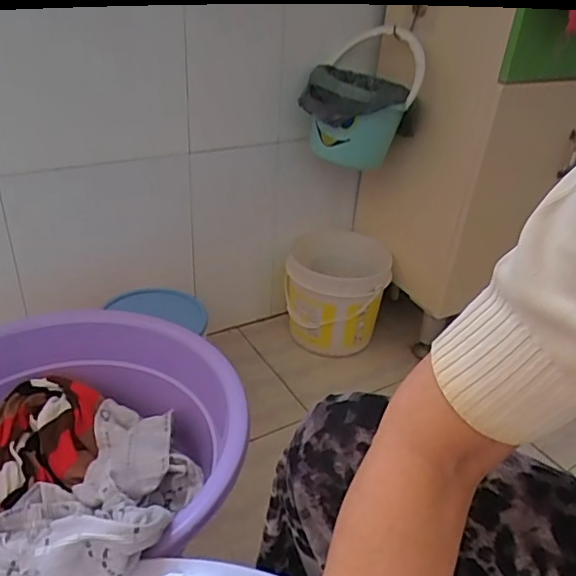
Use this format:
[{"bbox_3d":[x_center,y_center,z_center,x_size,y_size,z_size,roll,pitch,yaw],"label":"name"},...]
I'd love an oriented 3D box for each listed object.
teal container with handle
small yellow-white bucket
[{"bbox_3d":[0.126,-0.307,0.957,0.173,0.208,0.192,10,31,8],"label":"teal container with handle"},{"bbox_3d":[0.096,0.003,1.164,0.194,0.185,0.204,1,30,-1],"label":"small yellow-white bucket"}]

